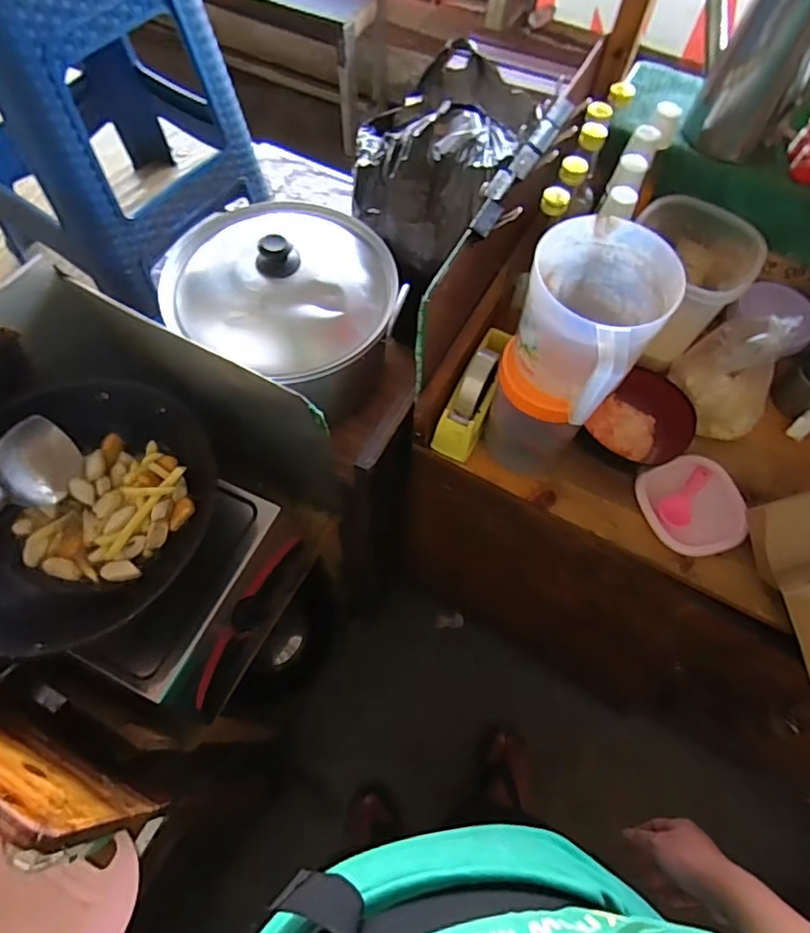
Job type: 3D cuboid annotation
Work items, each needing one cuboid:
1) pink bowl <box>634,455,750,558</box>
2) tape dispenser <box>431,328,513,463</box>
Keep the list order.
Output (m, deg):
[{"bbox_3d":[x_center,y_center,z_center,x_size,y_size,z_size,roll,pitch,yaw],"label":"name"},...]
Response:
[{"bbox_3d":[0.392,0.052,0.760,0.133,0.028,0.133,-22,67,-12],"label":"pink bowl"},{"bbox_3d":[0.096,-0.105,0.771,0.057,0.075,0.185,22,79,8],"label":"tape dispenser"}]

